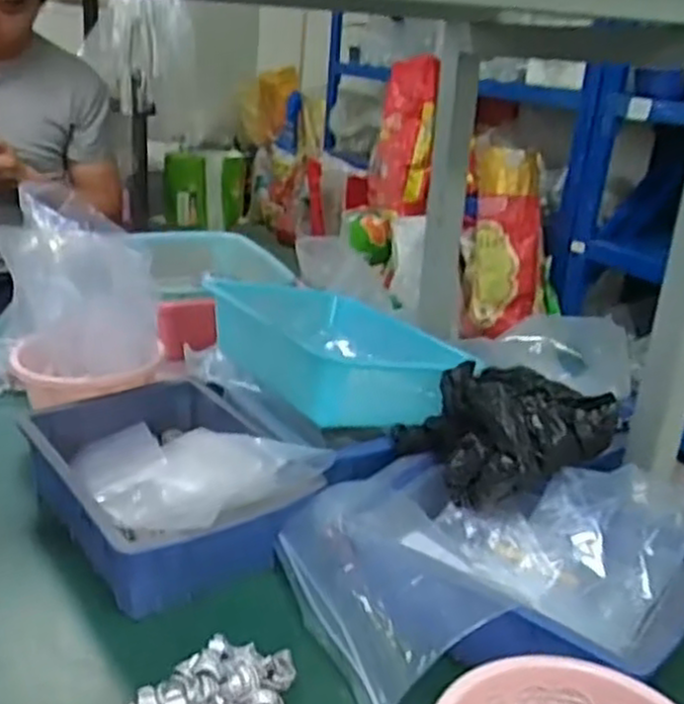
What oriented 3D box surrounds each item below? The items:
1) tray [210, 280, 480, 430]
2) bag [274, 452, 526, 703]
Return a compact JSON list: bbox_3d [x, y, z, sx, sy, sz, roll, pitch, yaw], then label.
[{"bbox_3d":[-0.004,-0.010,0.773,0.193,0.080,0.278,-11,27,-32],"label":"tray"},{"bbox_3d":[0.044,0.163,0.582,0.148,0.066,0.200,-4,25,-20],"label":"bag"}]

